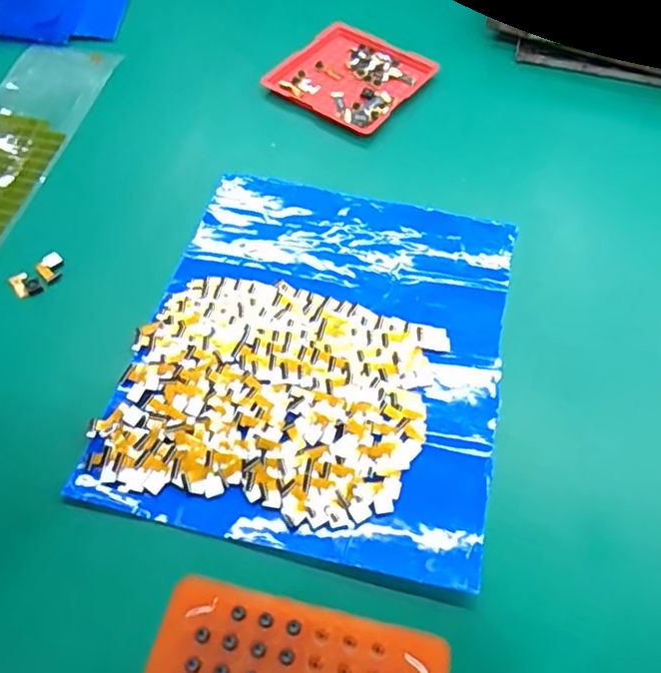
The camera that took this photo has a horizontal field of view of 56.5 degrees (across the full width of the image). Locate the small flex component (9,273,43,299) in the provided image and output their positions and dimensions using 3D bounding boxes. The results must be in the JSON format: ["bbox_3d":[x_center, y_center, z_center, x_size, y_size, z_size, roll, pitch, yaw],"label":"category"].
[{"bbox_3d":[-0.179,-0.030,0.361,0.013,0.005,0.017,-36,65,-21],"label":"small flex component"}]

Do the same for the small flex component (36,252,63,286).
[{"bbox_3d":[-0.166,-0.041,0.366,0.015,0.006,0.017,-31,63,-19],"label":"small flex component"}]

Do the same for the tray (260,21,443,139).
[{"bbox_3d":[0.016,-0.201,0.473,0.101,0.007,0.096,33,63,18],"label":"tray"}]

